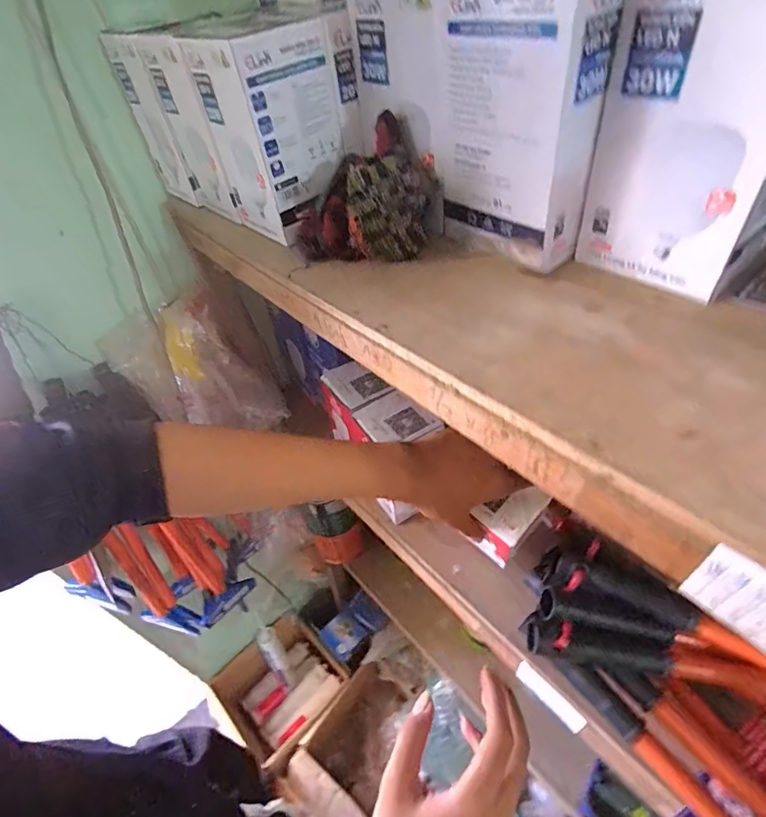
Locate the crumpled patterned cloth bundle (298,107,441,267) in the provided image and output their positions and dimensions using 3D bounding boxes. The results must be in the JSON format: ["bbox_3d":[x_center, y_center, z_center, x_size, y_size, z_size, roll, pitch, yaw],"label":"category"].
[{"bbox_3d":[-0.018,-0.178,0.378,0.121,0.080,0.081,11,47,18],"label":"crumpled patterned cloth bundle"}]

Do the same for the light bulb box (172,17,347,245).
[{"bbox_3d":[-0.097,-0.246,0.401,0.092,0.145,0.087,-35,51,-25],"label":"light bulb box"}]

